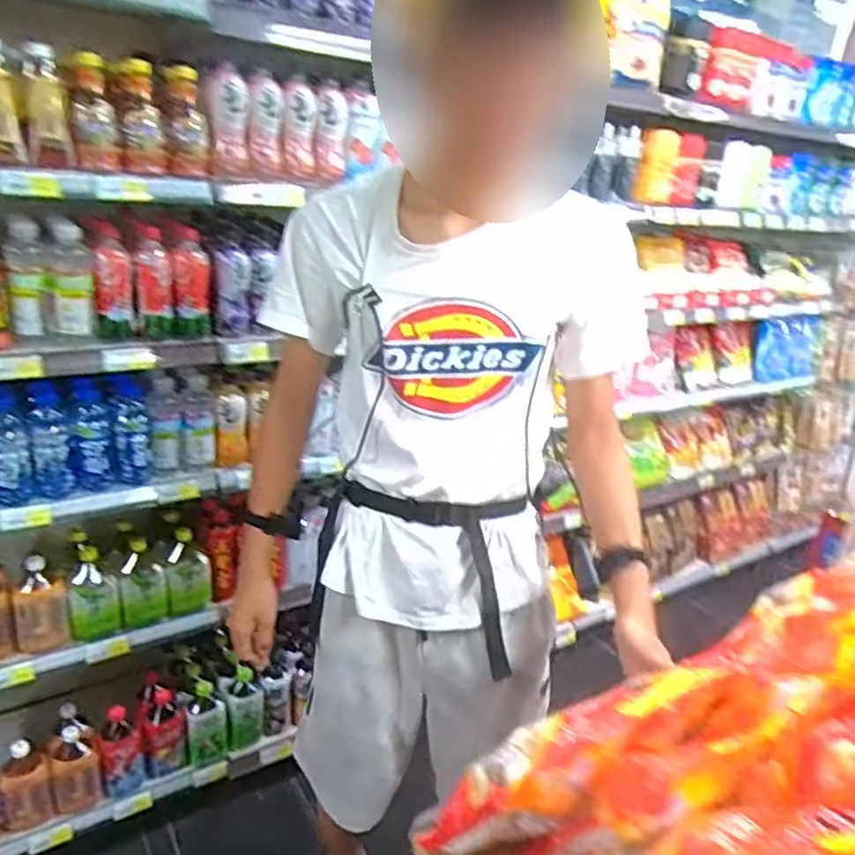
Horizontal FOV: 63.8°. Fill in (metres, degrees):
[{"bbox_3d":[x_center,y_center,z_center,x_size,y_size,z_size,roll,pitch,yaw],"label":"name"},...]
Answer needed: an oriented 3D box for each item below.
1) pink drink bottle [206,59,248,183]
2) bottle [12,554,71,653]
[{"bbox_3d":[-0.383,-0.583,1.315,0.068,0.197,0.062,-1,23,-16],"label":"pink drink bottle"},{"bbox_3d":[-0.808,0.368,1.434,0.094,0.175,0.083,-7,25,-30],"label":"bottle"}]

